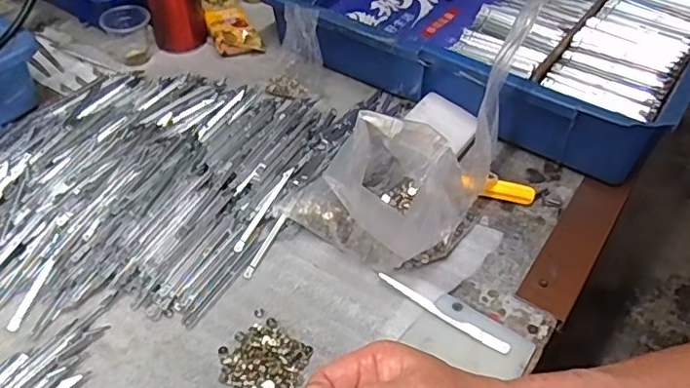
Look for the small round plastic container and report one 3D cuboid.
[{"bbox_3d":[-0.249,-0.185,0.632,0.059,0.053,0.054,-11,47,-13],"label":"small round plastic container"}]

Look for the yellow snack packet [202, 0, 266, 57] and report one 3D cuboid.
[{"bbox_3d":[-0.140,-0.204,0.672,0.052,0.041,0.103,-15,48,-17],"label":"yellow snack packet"}]

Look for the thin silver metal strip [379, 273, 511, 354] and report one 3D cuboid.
[{"bbox_3d":[0.069,0.086,0.399,0.102,0.010,0.008,27,50,22],"label":"thin silver metal strip"}]

